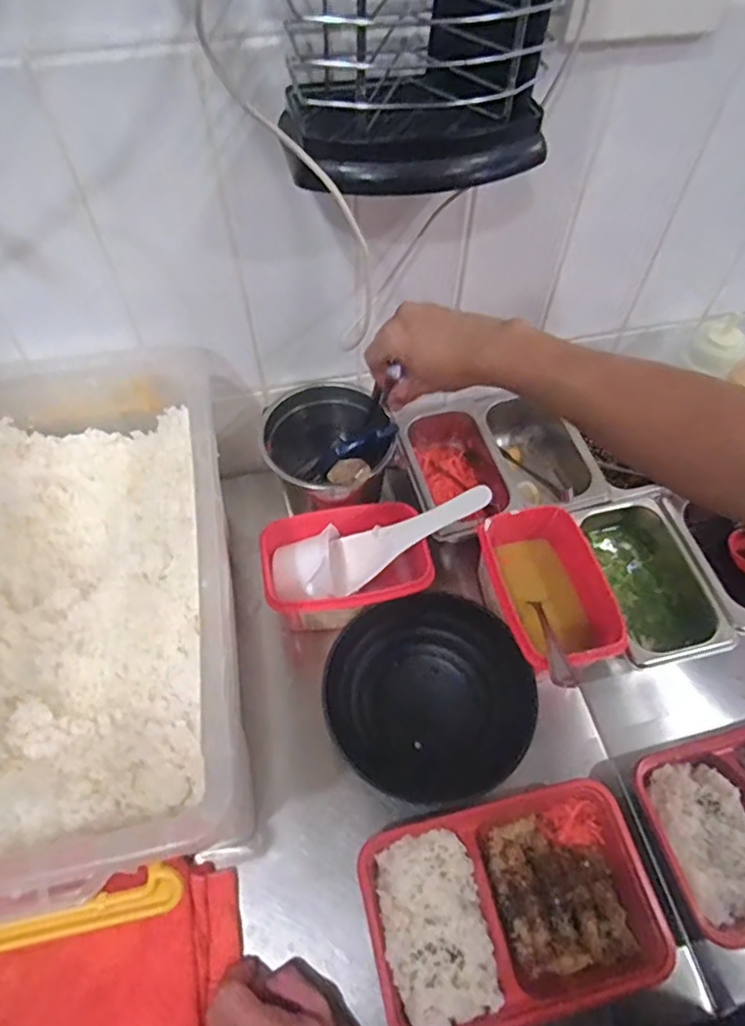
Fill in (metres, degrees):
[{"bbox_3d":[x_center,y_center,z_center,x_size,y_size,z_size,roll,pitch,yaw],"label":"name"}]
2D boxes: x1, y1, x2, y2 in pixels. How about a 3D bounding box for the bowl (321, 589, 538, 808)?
[{"bbox_3d":[0.052,0.169,0.569,0.178,0.058,0.180,1,57,-1],"label":"bowl"}]

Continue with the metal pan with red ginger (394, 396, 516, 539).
[{"bbox_3d":[0.091,-0.045,0.687,0.107,0.058,0.167,-19,60,-13],"label":"metal pan with red ginger"}]

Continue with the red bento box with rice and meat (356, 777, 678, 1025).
[{"bbox_3d":[0.109,0.307,0.481,0.223,0.039,0.143,-11,58,-8],"label":"red bento box with rice and meat"}]

